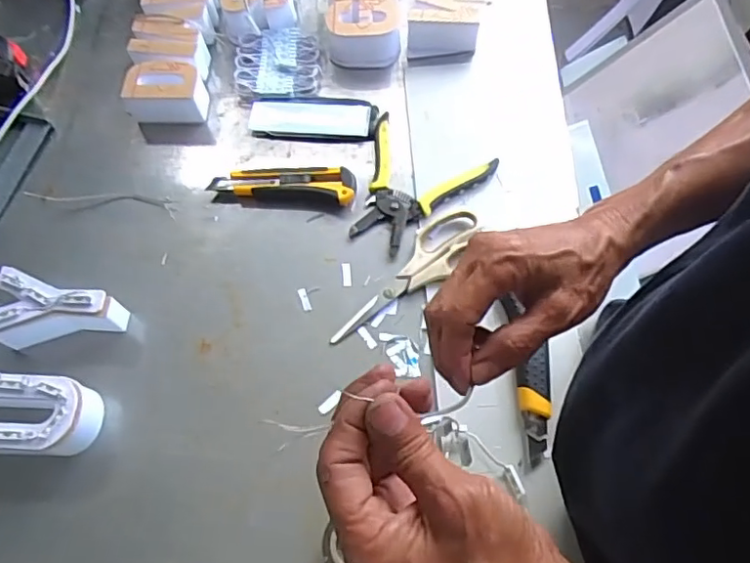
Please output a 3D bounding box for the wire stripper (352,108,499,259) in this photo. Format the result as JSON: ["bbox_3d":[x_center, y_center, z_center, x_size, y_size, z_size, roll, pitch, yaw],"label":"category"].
[{"bbox_3d":[0.031,-0.100,0.622,0.139,0.018,0.143,29,71,15],"label":"wire stripper"}]

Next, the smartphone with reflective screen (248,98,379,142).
[{"bbox_3d":[-0.073,-0.184,0.668,0.147,0.013,0.055,1,66,3],"label":"smartphone with reflective screen"}]

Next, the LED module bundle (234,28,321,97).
[{"bbox_3d":[-0.117,-0.257,0.699,0.097,0.021,0.096,-4,66,1],"label":"LED module bundle"}]

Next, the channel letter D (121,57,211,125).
[{"bbox_3d":[-0.240,-0.216,0.671,0.096,0.050,0.054,-1,66,2],"label":"channel letter D"}]

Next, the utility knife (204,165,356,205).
[{"bbox_3d":[-0.098,-0.106,0.626,0.153,0.022,0.042,4,66,4],"label":"utility knife"}]

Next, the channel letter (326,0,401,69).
[{"bbox_3d":[-0.013,-0.296,0.696,0.085,0.048,0.064,-3,66,1],"label":"channel letter"}]

